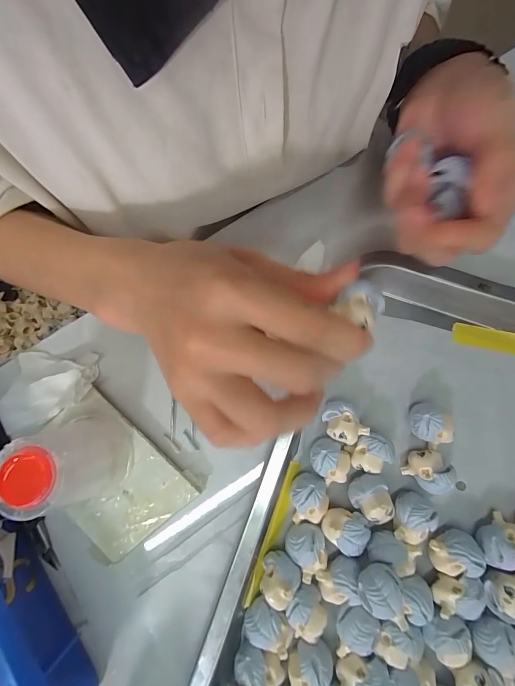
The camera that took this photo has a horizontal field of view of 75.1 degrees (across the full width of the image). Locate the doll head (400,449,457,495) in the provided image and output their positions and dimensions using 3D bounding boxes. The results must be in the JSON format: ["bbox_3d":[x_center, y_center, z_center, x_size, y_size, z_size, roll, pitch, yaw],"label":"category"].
[{"bbox_3d":[0.107,0.079,0.208,0.023,0.021,0.023,0,79,2],"label":"doll head"}]

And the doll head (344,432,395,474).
[{"bbox_3d":[0.070,0.069,0.209,0.022,0.022,0.022,0,79,2],"label":"doll head"}]

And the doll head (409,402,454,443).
[{"bbox_3d":[0.111,0.050,0.213,0.021,0.025,0.024,2,79,3],"label":"doll head"}]

